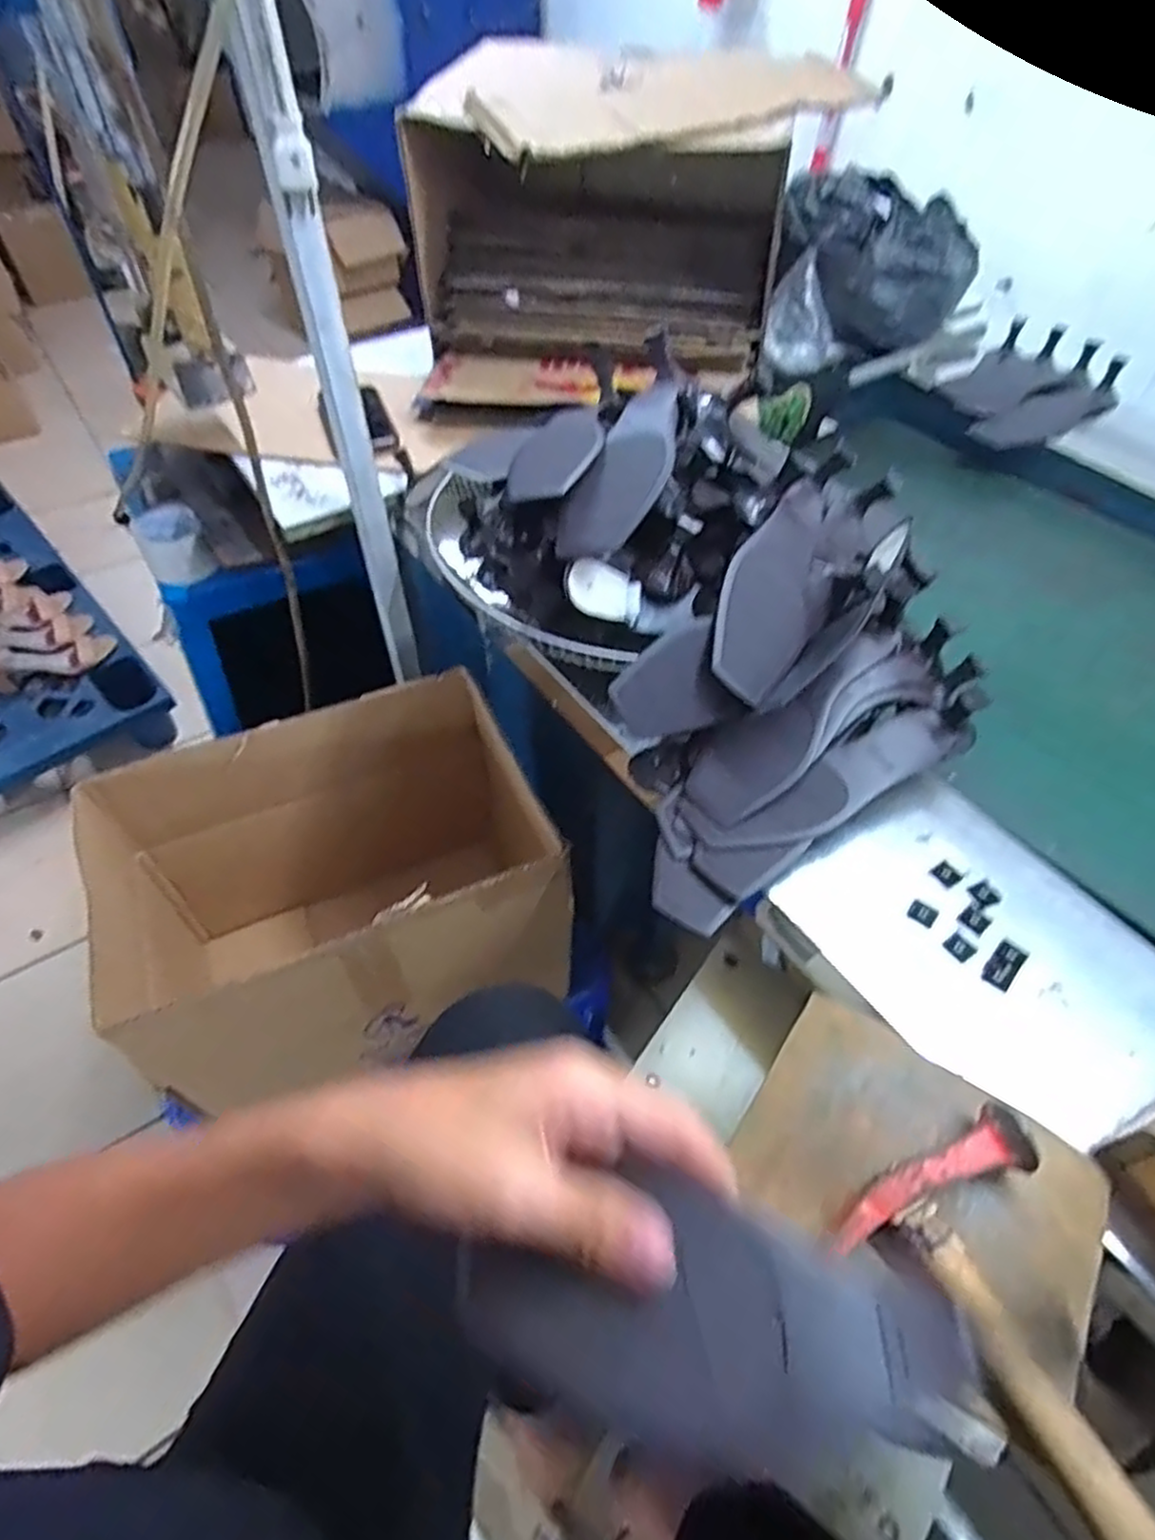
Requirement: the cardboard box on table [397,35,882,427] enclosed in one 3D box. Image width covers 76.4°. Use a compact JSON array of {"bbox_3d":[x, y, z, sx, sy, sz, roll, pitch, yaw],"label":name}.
[{"bbox_3d":[0.062,-0.697,0.952,0.538,0.275,0.355,-1,51,-2],"label":"cardboard box on table"}]

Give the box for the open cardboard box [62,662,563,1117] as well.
[{"bbox_3d":[-0.271,0.160,0.875,0.475,0.345,0.324,-22,55,-19],"label":"open cardboard box"}]

